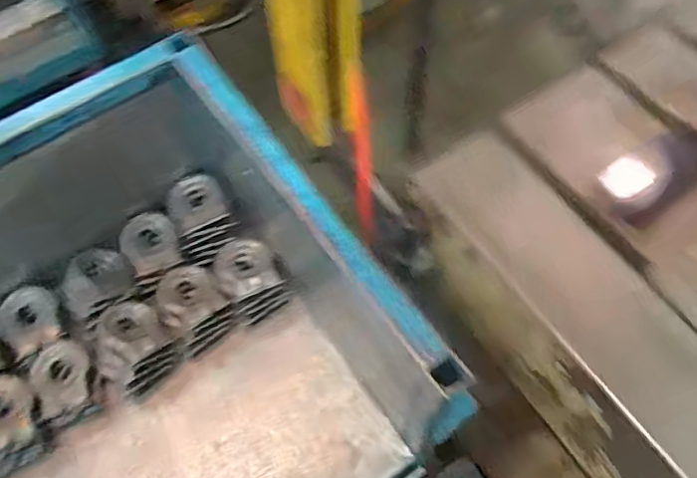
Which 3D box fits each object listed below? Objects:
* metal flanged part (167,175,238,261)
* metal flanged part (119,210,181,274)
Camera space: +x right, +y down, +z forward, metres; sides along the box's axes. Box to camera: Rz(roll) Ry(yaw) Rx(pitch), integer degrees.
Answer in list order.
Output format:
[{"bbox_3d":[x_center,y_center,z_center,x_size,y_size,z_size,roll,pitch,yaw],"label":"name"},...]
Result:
[{"bbox_3d":[-0.255,-0.035,1.063,0.105,0.075,0.133,-25,64,-12],"label":"metal flanged part"},{"bbox_3d":[-0.342,0.005,1.045,0.093,0.041,0.088,-28,65,-13],"label":"metal flanged part"}]

